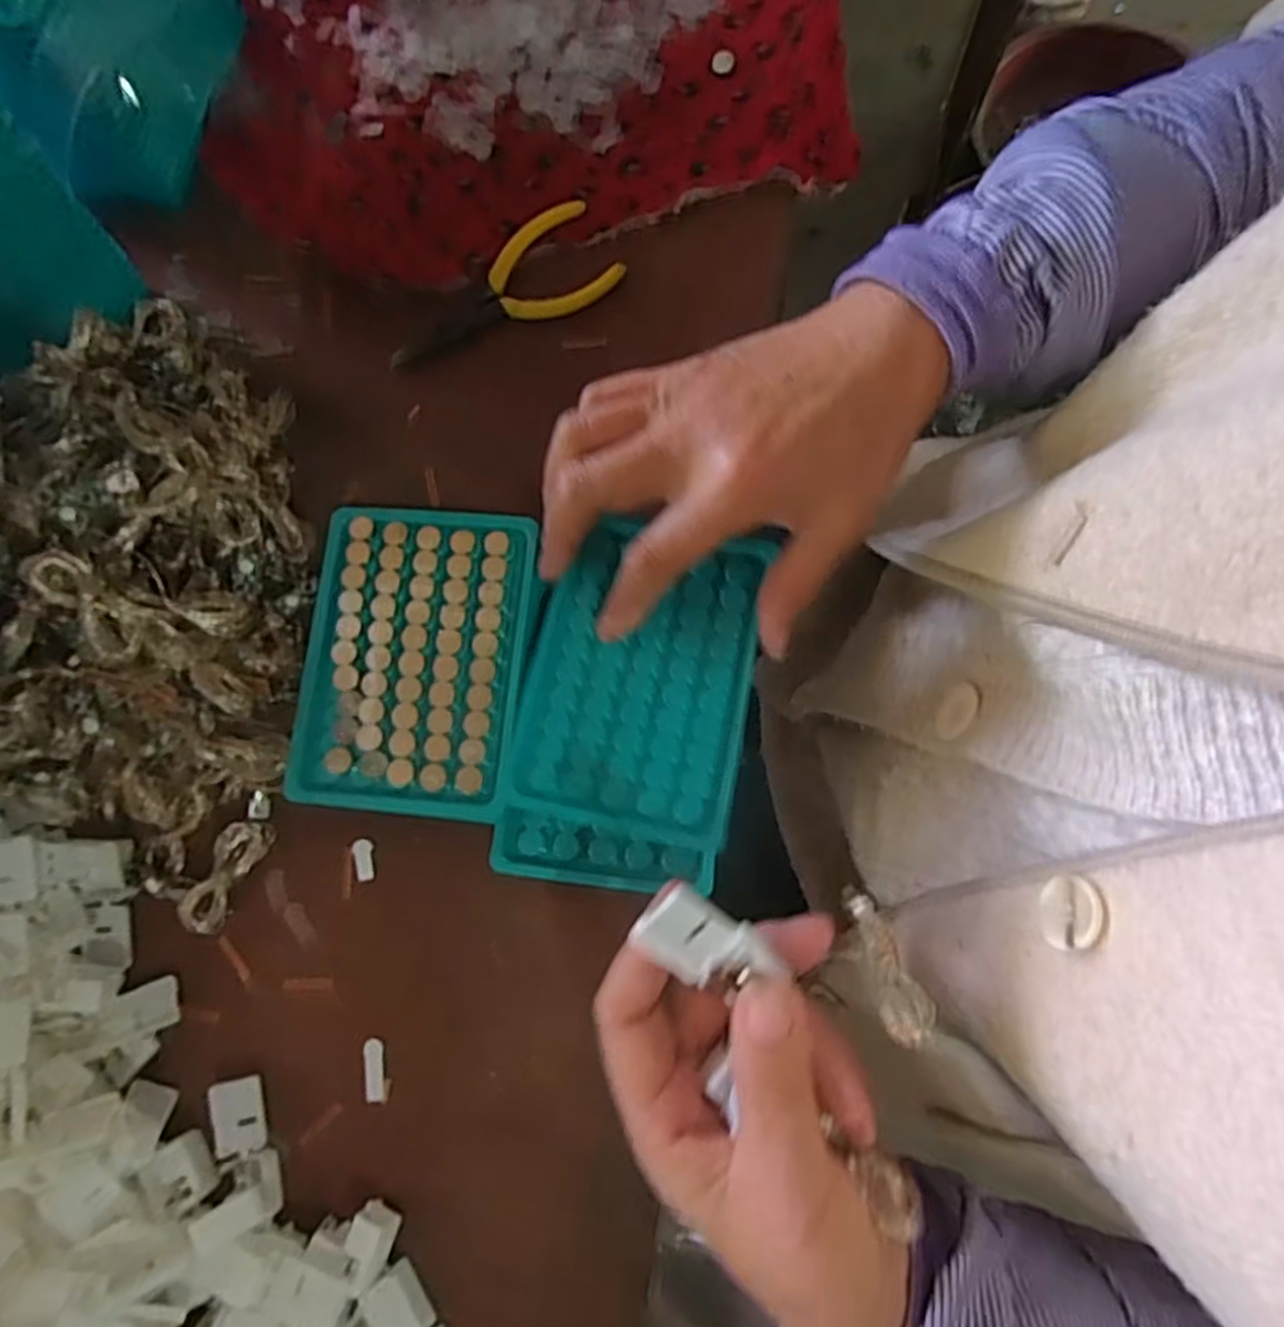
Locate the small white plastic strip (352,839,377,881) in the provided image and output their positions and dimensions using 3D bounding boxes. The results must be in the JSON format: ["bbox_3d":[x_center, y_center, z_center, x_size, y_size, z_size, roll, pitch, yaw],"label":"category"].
[{"bbox_3d":[-0.122,0.087,0.334,0.009,0.004,0.018,-16,79,-3],"label":"small white plastic strip"}]

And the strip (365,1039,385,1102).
[{"bbox_3d":[-0.111,0.169,0.316,0.008,0.004,0.023,-10,79,-1],"label":"strip"}]

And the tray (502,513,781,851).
[{"bbox_3d":[-0.001,0.003,0.322,0.092,0.009,0.130,12,79,3],"label":"tray"}]

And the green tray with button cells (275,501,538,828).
[{"bbox_3d":[-0.100,-0.003,0.332,0.095,0.013,0.131,6,78,4],"label":"green tray with button cells"}]

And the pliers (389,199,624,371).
[{"bbox_3d":[-0.072,-0.185,0.379,0.118,0.016,0.047,-26,78,-3],"label":"pliers"}]

